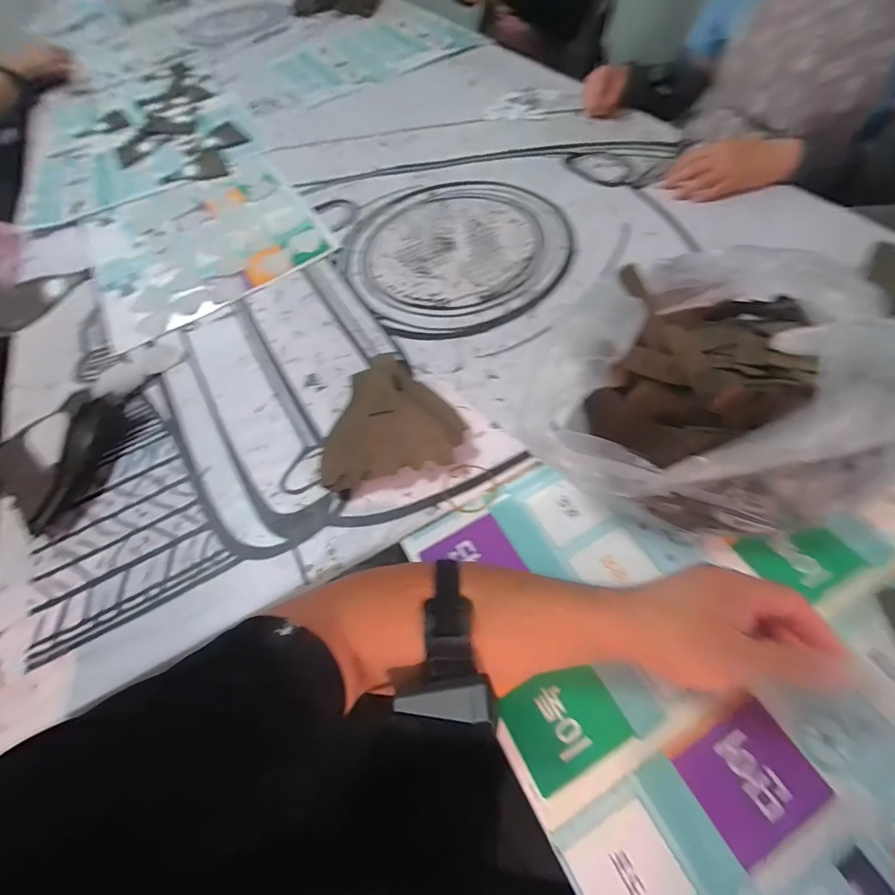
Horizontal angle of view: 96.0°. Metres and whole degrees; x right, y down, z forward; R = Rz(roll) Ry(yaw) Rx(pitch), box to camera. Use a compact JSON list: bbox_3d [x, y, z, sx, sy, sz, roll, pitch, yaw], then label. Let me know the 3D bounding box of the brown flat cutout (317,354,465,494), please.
[{"bbox_3d":[-0.068,-0.041,0.474,0.153,0.032,0.172,-11,59,1],"label":"brown flat cutout"}]

